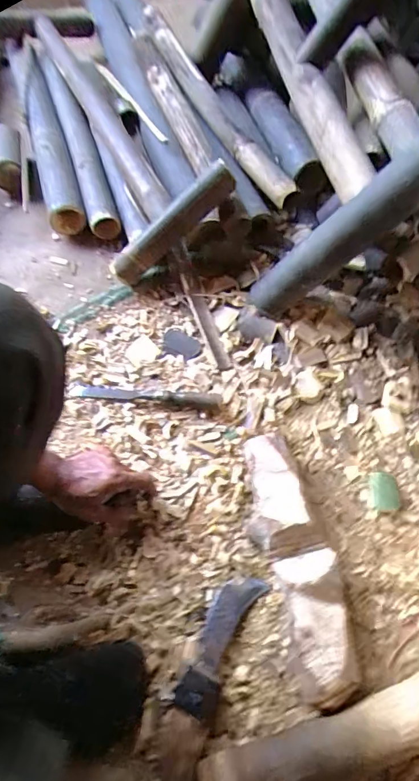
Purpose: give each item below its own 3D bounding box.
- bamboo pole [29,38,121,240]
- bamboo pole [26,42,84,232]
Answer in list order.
[{"bbox_3d":[-0.301,-0.579,0.968,0.062,0.066,0.622,-18,65,-8],"label":"bamboo pole"},{"bbox_3d":[-0.372,-0.591,0.980,0.078,0.059,0.597,-16,64,-7],"label":"bamboo pole"}]

